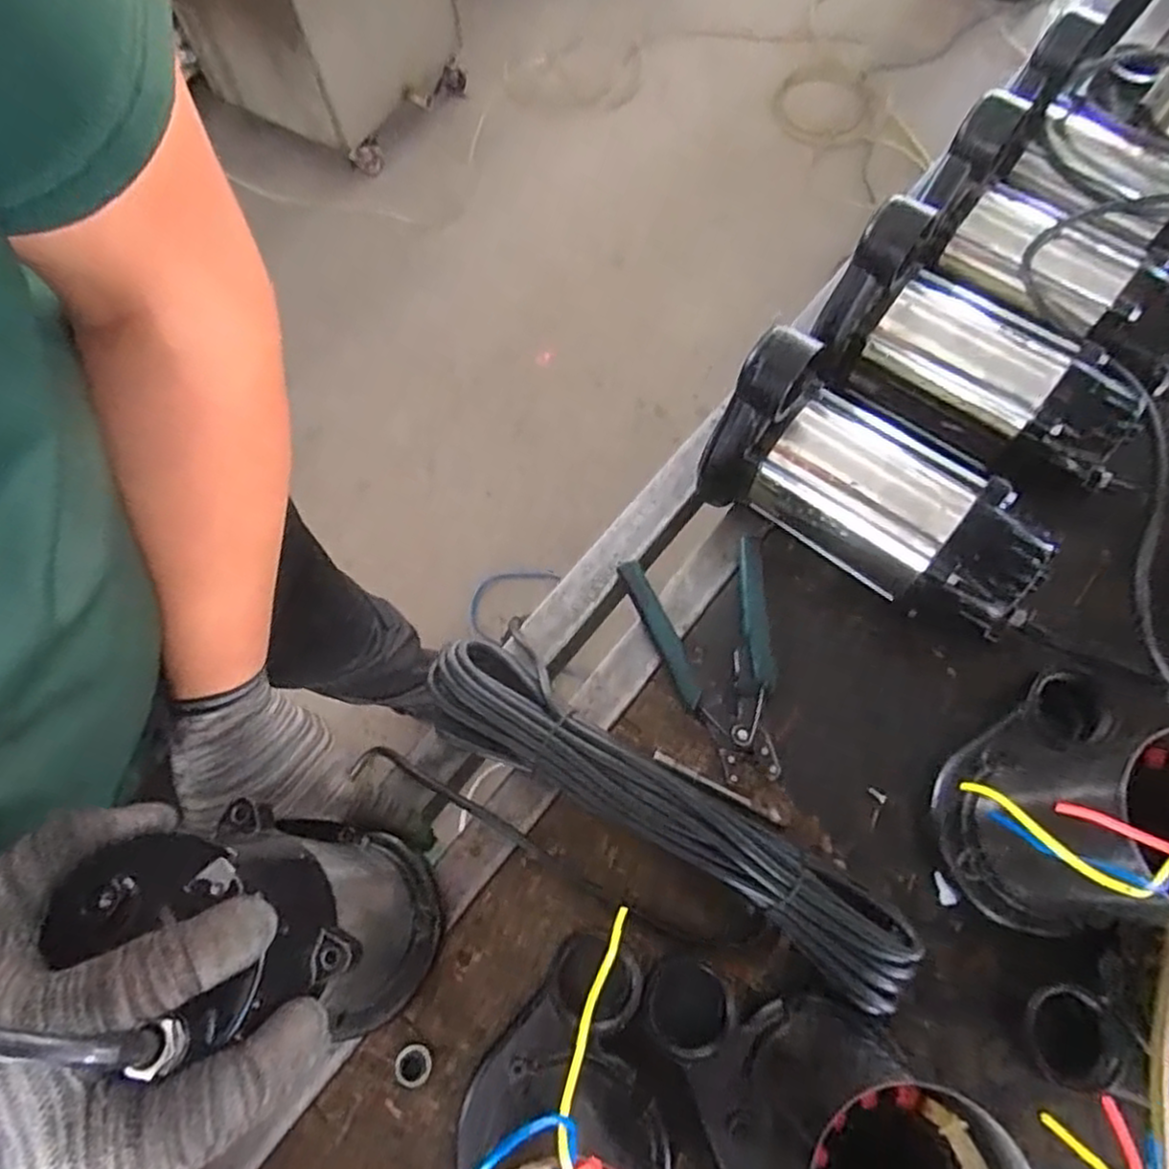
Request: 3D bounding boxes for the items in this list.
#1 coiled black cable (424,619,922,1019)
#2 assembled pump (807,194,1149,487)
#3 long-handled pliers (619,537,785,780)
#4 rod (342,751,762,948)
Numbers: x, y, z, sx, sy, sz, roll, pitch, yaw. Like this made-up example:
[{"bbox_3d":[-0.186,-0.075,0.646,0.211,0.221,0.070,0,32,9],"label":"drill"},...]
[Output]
[{"bbox_3d":[0.042,0.147,0.464,0.352,0.049,0.081,34,73,13],"label":"coiled black cable"},{"bbox_3d":[0.303,-0.179,0.531,0.235,0.134,0.096,30,73,12],"label":"assembled pump"},{"bbox_3d":[0.104,0.054,0.523,0.103,0.014,0.173,-16,70,-5],"label":"long-handled pliers"},{"bbox_3d":[-0.026,0.177,0.469,0.293,0.021,0.034,21,71,9],"label":"rod"}]

